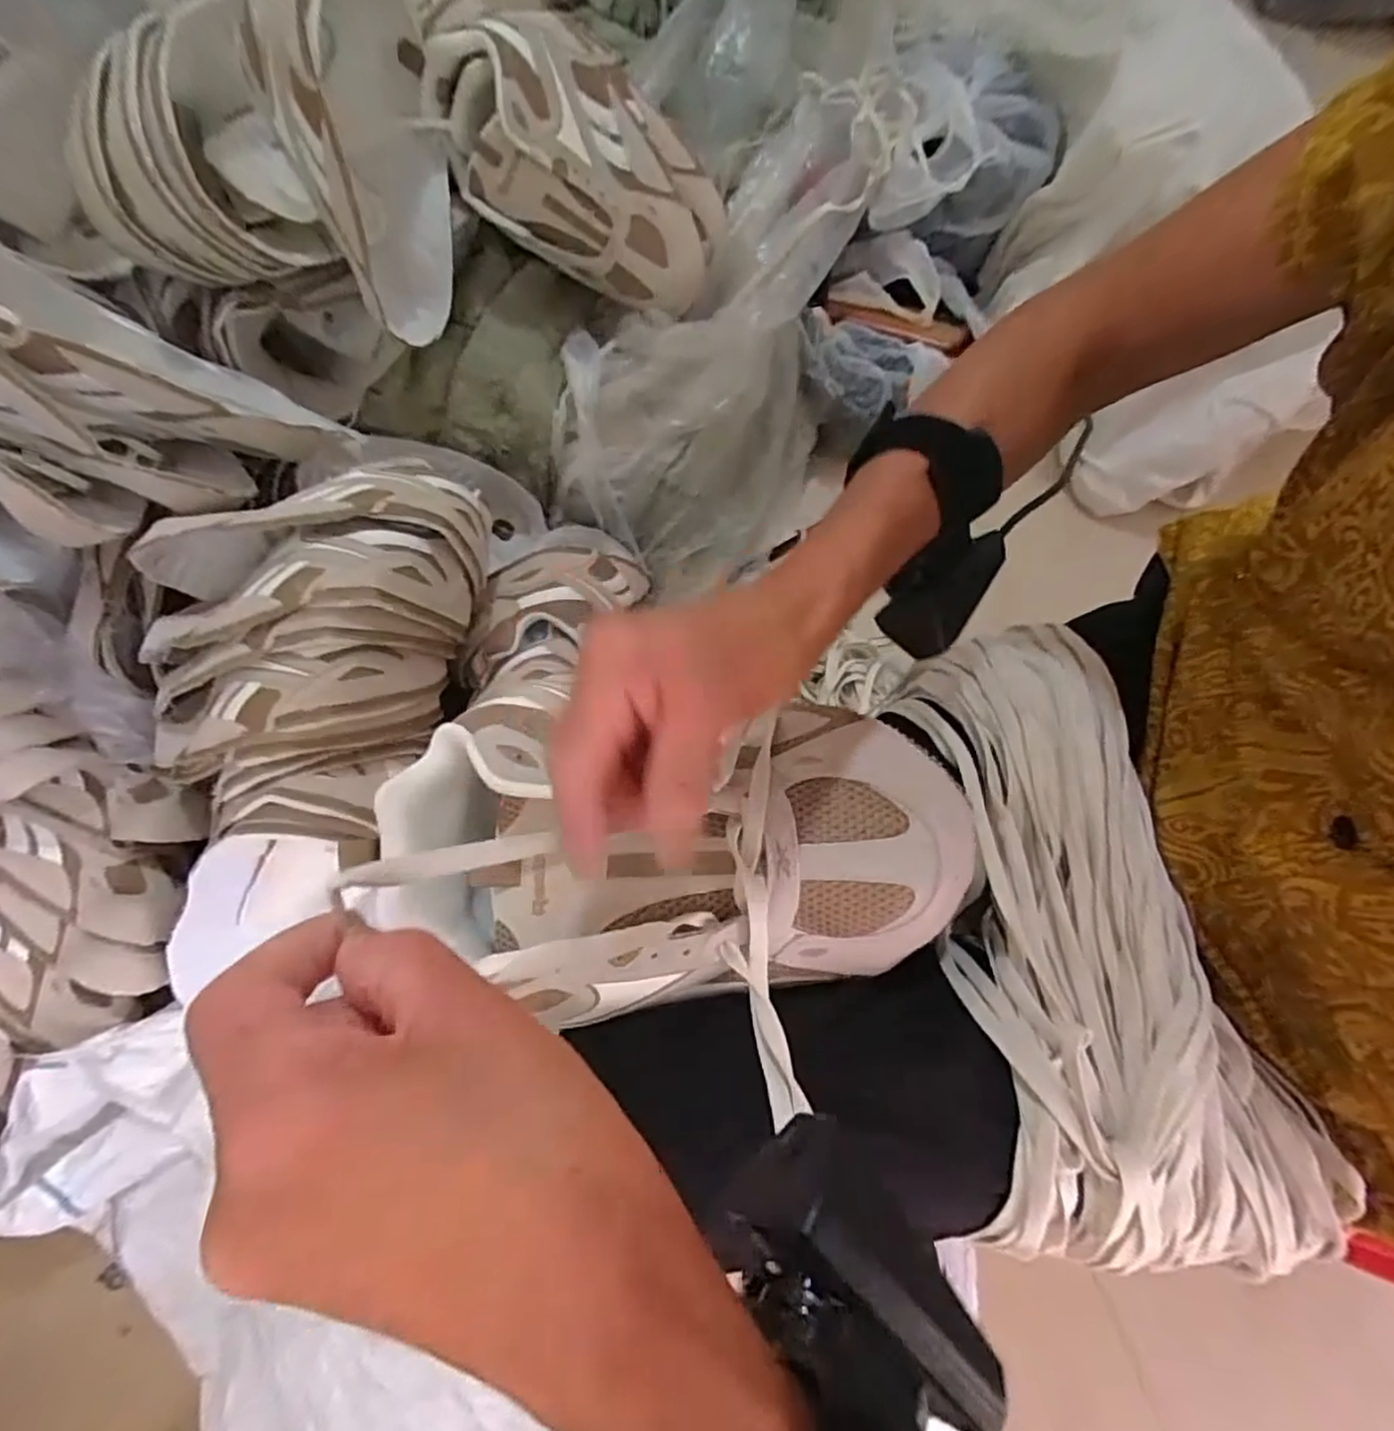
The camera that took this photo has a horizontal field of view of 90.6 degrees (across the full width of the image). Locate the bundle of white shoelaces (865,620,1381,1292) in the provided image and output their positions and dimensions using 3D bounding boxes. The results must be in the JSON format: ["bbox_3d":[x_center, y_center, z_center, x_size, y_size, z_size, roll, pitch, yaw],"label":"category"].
[{"bbox_3d":[0.172,0.093,0.320,0.129,0.050,0.287,-12,74,-2],"label":"bundle of white shoelaces"}]

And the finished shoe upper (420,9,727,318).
[{"bbox_3d":[-0.108,-0.511,0.645,0.105,0.280,0.163,40,110,49],"label":"finished shoe upper"}]

